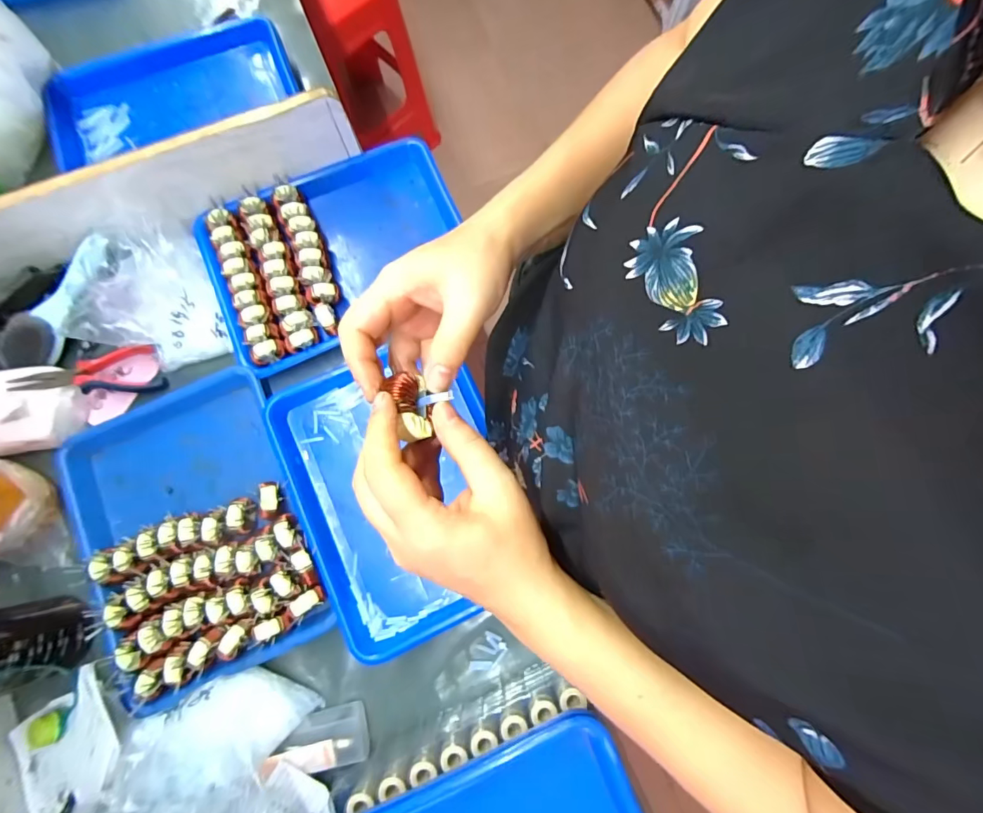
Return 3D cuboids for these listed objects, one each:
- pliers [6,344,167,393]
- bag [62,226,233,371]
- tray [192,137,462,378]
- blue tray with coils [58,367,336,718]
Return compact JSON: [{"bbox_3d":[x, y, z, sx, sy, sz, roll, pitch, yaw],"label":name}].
[{"bbox_3d":[-0.492,-0.040,0.561,0.152,0.023,0.062,-10,77,-23],"label":"pliers"},{"bbox_3d":[-0.436,-0.138,0.558,0.158,0.085,0.177,-20,79,-5],"label":"bag"},{"bbox_3d":[-0.198,-0.207,0.617,0.330,0.065,0.241,-24,79,-6],"label":"tray"},{"bbox_3d":[-0.349,0.143,0.531,0.248,0.048,0.331,-22,79,-5],"label":"blue tray with coils"}]

